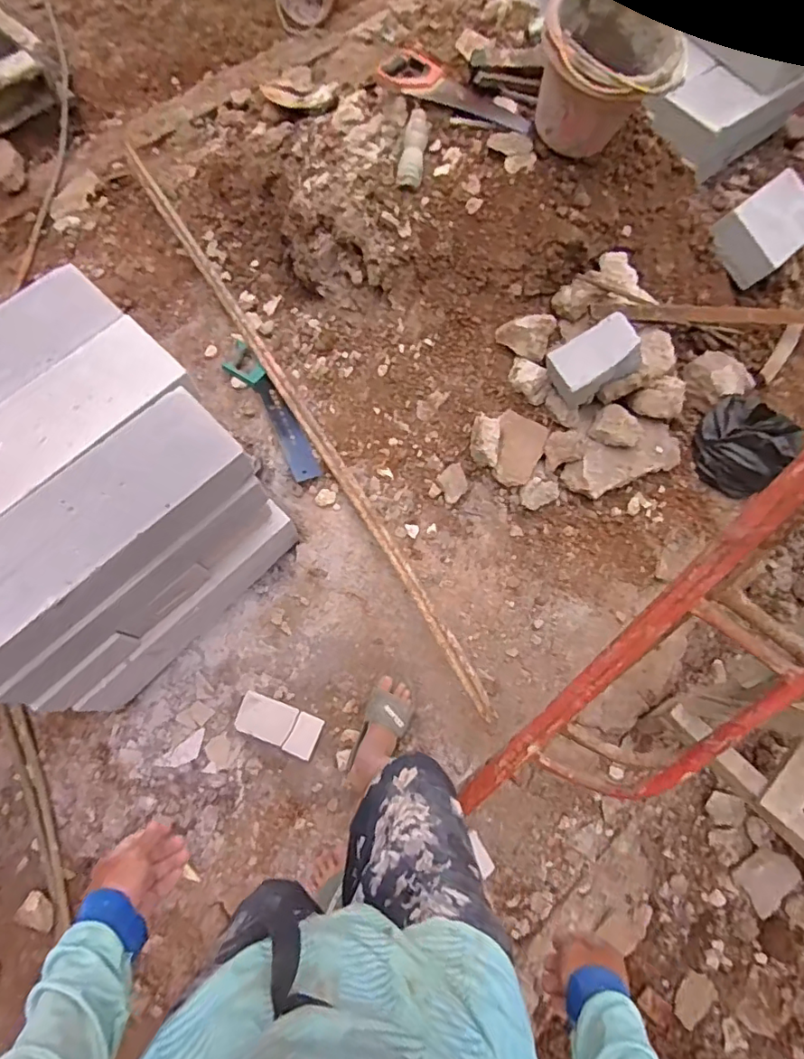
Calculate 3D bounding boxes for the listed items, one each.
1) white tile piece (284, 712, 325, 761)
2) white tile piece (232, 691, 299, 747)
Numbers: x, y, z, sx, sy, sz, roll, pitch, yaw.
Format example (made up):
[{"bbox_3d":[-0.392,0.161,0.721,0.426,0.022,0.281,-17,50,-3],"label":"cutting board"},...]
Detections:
[{"bbox_3d":[-0.240,0.508,1.332,0.067,0.014,0.100,24,72,9],"label":"white tile piece"},{"bbox_3d":[-0.335,0.467,1.334,0.131,0.010,0.100,22,83,-4],"label":"white tile piece"}]

